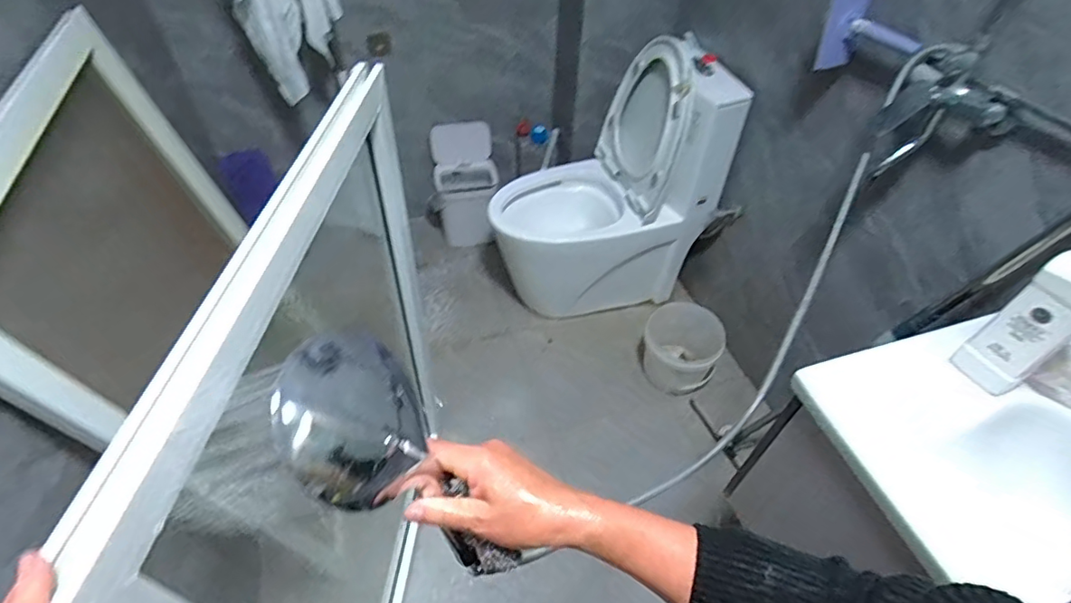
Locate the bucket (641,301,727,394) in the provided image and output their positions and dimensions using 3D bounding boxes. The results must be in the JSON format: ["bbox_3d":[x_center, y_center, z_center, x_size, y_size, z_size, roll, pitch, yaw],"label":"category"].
[{"bbox_3d":[0.459,0.149,1.732,0.236,0.223,0.218,2,49,-2],"label":"bucket"}]

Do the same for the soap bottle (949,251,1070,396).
[{"bbox_3d":[0.683,0.010,0.724,0.061,0.282,0.089,-28,56,-25],"label":"soap bottle"}]

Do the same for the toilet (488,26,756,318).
[{"bbox_3d":[0.204,-0.356,1.796,0.676,0.872,0.355,-2,49,-6],"label":"toilet"}]

